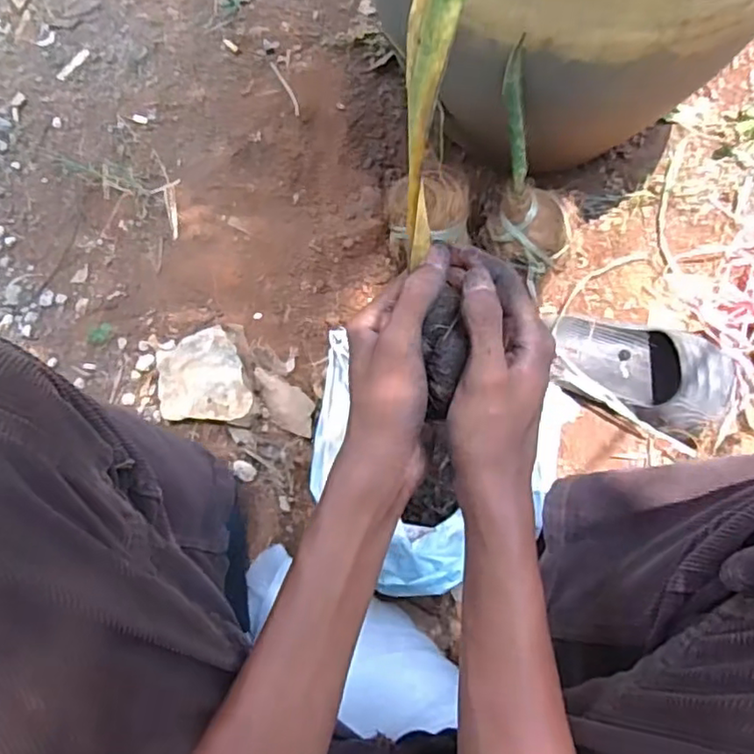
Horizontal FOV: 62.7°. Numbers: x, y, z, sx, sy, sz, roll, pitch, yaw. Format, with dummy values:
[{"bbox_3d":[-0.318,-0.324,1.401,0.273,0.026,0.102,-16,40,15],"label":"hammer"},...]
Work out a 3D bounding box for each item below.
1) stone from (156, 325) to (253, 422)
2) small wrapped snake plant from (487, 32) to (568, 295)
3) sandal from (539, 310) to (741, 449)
[{"bbox_3d":[-0.208,0.002,0.743,0.107,0.034,0.108,-7,74,-1],"label":"stone"},{"bbox_3d":[0.157,-0.219,0.648,0.086,0.274,0.081,-29,51,-7],"label":"small wrapped snake plant"},{"bbox_3d":[0.298,-0.014,0.705,0.202,0.073,0.117,27,78,5],"label":"sandal"}]

